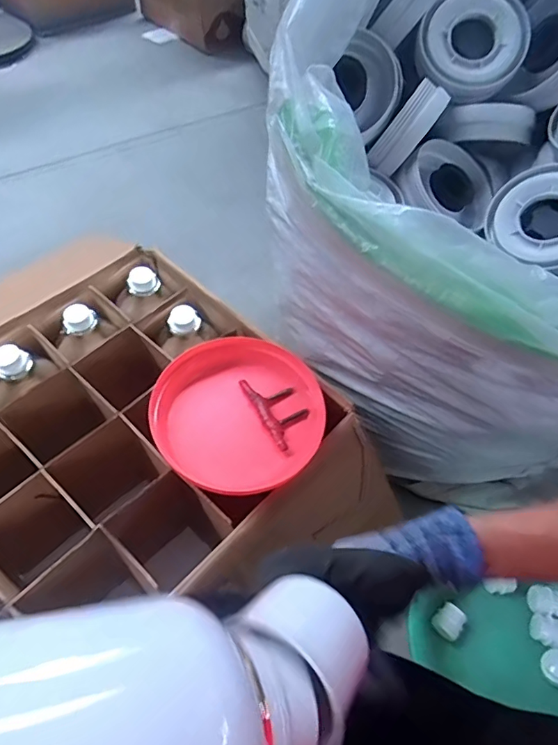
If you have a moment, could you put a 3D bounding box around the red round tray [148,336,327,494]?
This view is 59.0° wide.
[{"bbox_3d":[-0.048,0.056,0.669,0.204,0.077,0.221,2,56,-3],"label":"red round tray"}]

